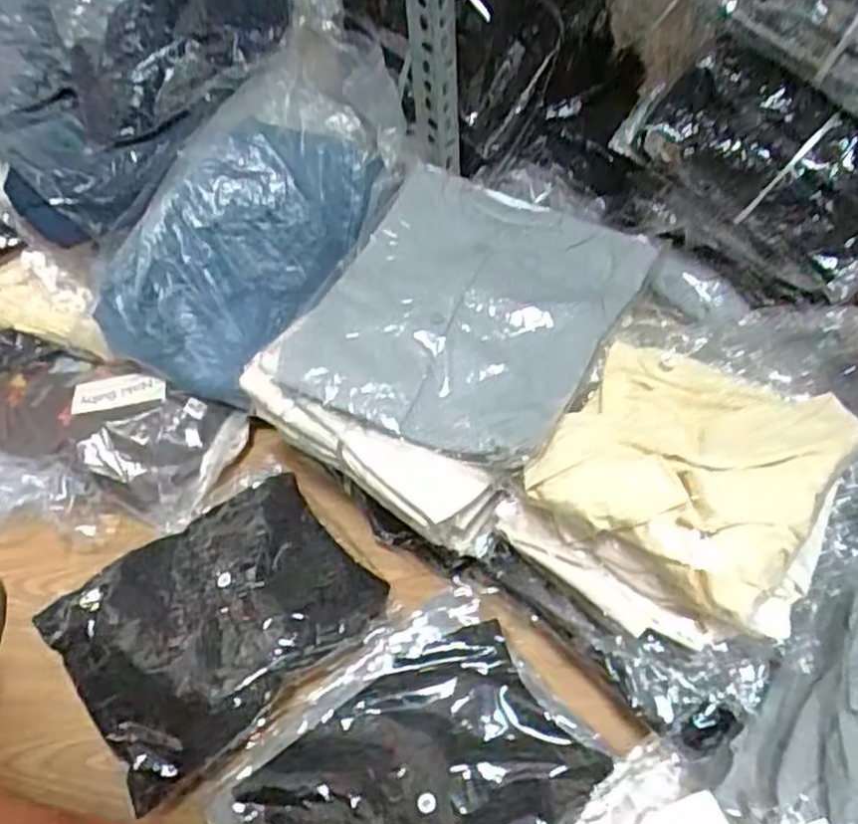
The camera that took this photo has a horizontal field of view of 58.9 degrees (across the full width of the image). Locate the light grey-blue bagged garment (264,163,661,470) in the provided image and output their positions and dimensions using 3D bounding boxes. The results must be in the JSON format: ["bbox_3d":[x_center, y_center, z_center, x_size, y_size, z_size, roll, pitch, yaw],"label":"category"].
[{"bbox_3d":[0.032,-0.088,0.629,0.230,0.048,0.262,23,56,20],"label":"light grey-blue bagged garment"}]

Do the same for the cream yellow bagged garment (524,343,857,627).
[{"bbox_3d":[0.179,0.030,0.527,0.176,0.051,0.168,30,58,24],"label":"cream yellow bagged garment"}]

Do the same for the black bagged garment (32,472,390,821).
[{"bbox_3d":[-0.174,0.168,0.622,0.224,0.053,0.190,-33,57,-22],"label":"black bagged garment"}]

